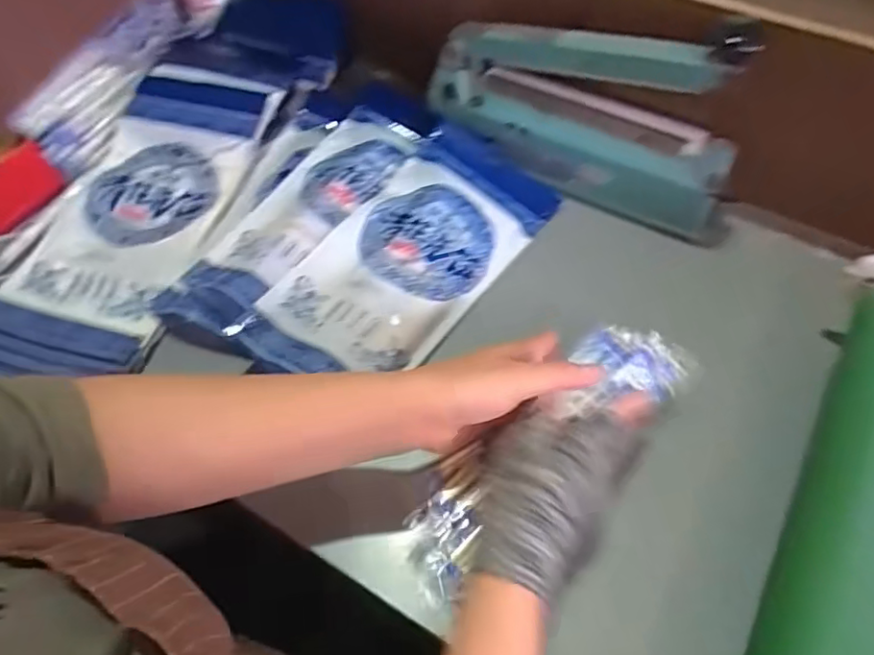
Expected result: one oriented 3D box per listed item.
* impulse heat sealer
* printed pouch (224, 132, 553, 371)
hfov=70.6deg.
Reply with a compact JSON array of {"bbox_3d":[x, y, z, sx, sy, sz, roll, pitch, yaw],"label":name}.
[{"bbox_3d":[0.139,-0.203,0.614,0.294,0.178,0.068,16,39,25],"label":"impulse heat sealer"},{"bbox_3d":[-0.022,-0.065,0.566,0.141,0.048,0.328,28,61,19],"label":"printed pouch"}]

